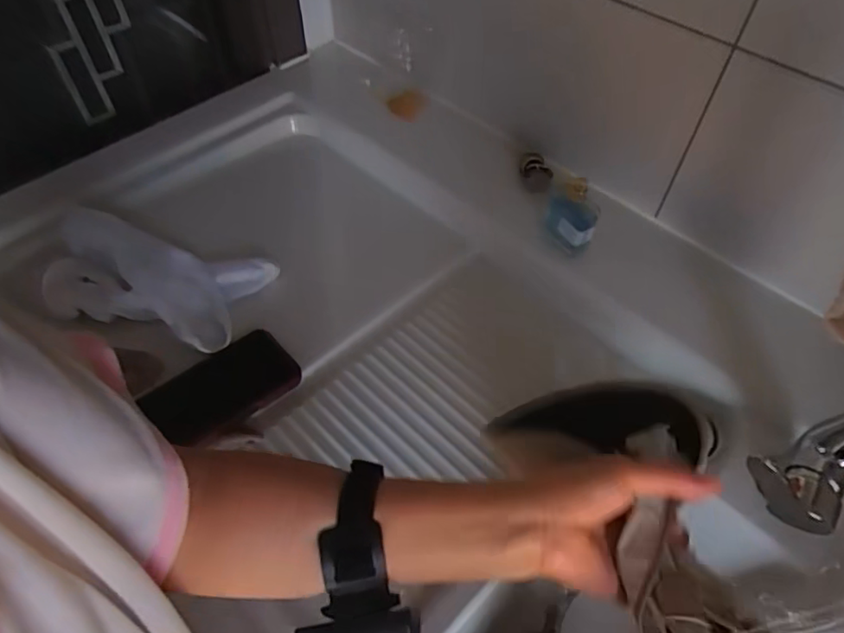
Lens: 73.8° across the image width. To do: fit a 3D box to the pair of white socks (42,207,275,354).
[{"bbox_3d":[-0.282,-0.037,0.589,0.222,0.054,0.124,10,54,7],"label":"pair of white socks"}]

